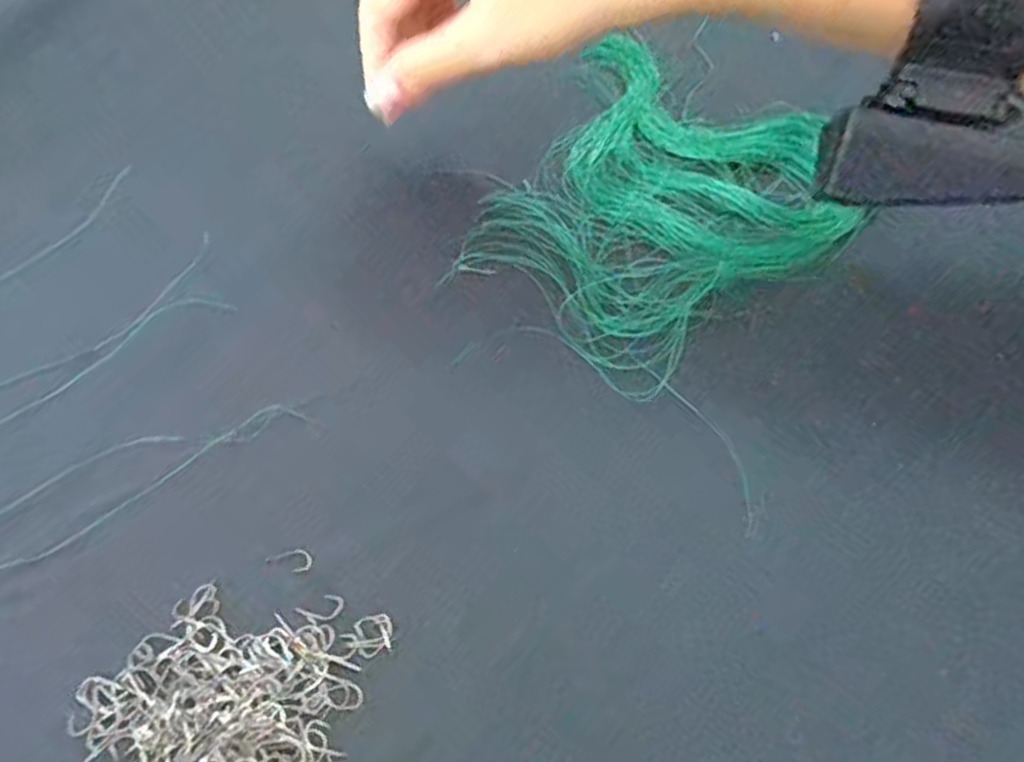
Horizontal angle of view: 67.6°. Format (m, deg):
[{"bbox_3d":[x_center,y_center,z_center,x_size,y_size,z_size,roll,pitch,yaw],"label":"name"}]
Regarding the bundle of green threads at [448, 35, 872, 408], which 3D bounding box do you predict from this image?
[{"bbox_3d":[0.062,-0.076,0.322,0.147,0.008,0.168,31,63,18],"label":"bundle of green threads"}]

